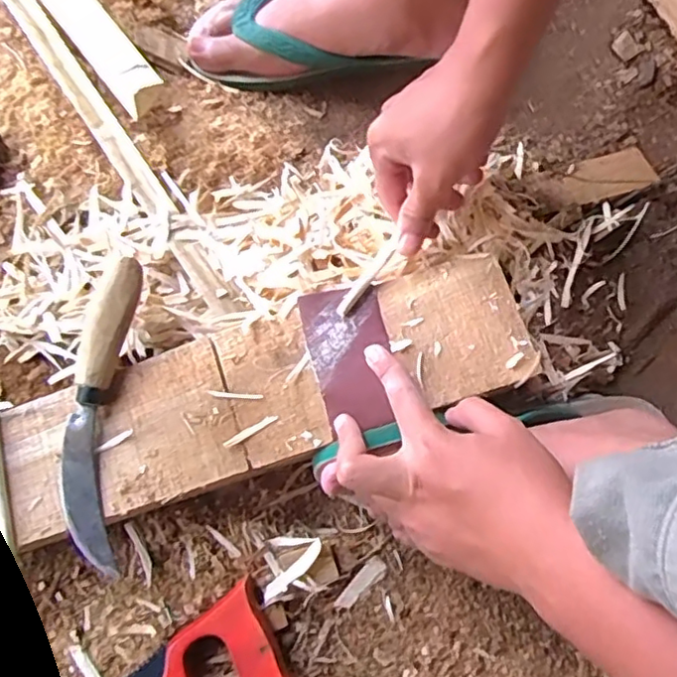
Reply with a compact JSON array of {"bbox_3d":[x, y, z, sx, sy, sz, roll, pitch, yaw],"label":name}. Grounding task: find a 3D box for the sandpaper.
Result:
[{"bbox_3d":[0.008,0.013,0.425,0.054,0.006,0.096,-10,74,-6],"label":"sandpaper"}]

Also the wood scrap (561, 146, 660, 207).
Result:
[{"bbox_3d":[0.211,-0.128,0.497,0.078,0.005,0.041,-19,63,-11],"label":"wood scrap"}]

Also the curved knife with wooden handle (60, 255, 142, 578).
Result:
[{"bbox_3d":[-0.157,0.044,0.410,0.038,0.024,0.203,2,81,-2],"label":"curved knife with wooden handle"}]

